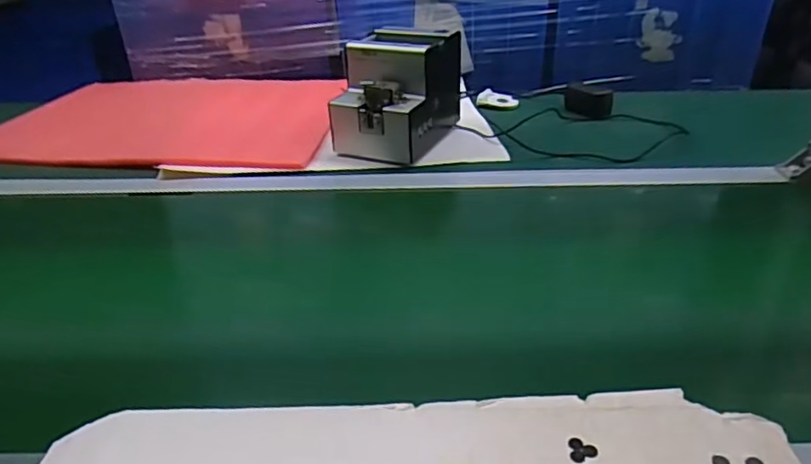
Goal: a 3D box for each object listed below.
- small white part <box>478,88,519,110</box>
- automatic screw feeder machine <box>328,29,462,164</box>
[{"bbox_3d":[0.160,-0.230,1.017,0.070,0.020,0.040,5,31,11],"label":"small white part"},{"bbox_3d":[-0.011,-0.200,0.851,0.125,0.147,0.173,12,33,21],"label":"automatic screw feeder machine"}]

